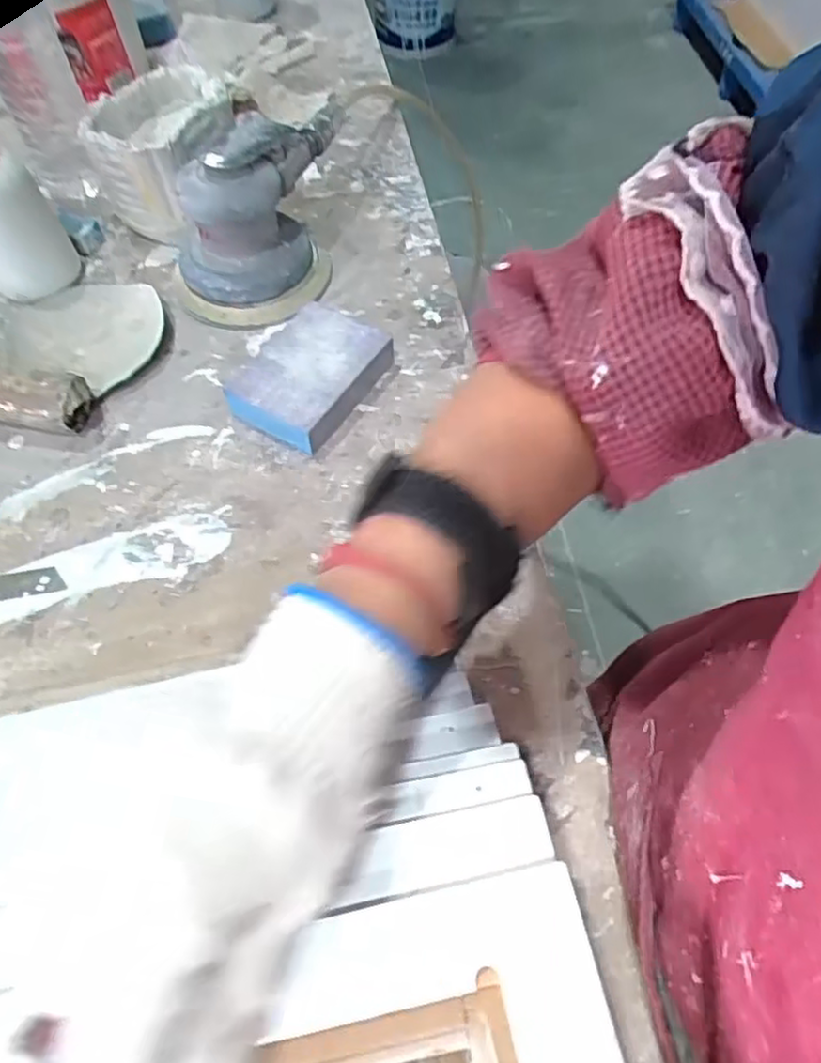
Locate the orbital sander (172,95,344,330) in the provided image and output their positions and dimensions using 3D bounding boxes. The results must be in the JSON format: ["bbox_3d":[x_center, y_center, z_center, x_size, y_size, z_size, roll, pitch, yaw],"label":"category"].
[{"bbox_3d":[-0.117,-0.250,0.527,0.109,0.090,0.177,6,60,5],"label":"orbital sander"}]

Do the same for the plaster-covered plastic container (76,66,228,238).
[{"bbox_3d":[-0.190,-0.300,0.561,0.089,0.087,0.113,17,61,11],"label":"plaster-covered plastic container"}]

